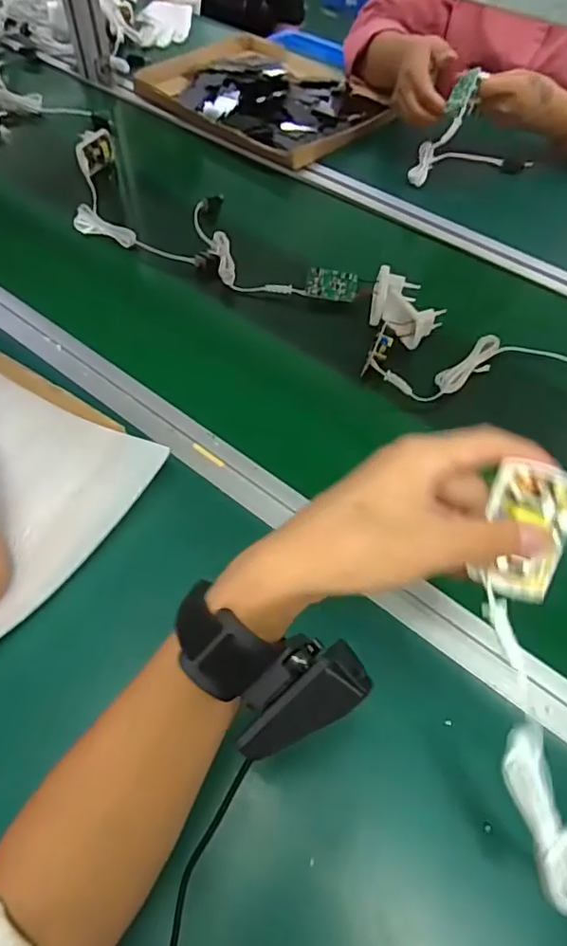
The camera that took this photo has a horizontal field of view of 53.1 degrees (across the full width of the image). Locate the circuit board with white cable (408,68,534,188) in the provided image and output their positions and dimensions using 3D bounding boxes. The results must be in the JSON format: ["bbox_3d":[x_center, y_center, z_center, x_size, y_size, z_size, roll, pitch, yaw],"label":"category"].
[{"bbox_3d":[0.243,-0.454,0.749,0.167,0.121,0.079,-19,59,-12],"label":"circuit board with white cable"}]

